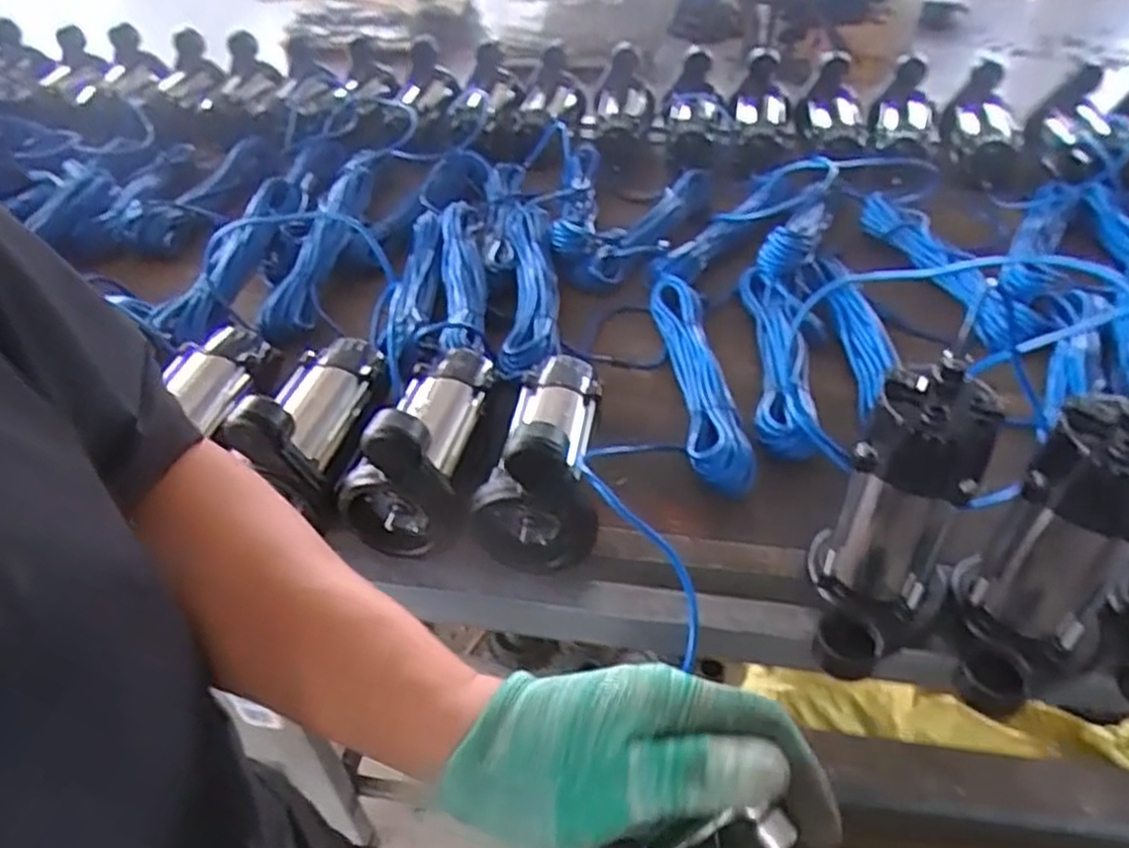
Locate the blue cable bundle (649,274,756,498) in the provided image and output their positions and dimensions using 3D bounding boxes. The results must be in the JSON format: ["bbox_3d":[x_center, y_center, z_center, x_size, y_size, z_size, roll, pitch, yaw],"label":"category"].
[{"bbox_3d":[0.158,-0.061,0.910,0.073,0.045,0.356,-2,42,-1],"label":"blue cable bundle"}]

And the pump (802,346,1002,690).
[{"bbox_3d":[0.264,0.082,0.618,0.104,0.225,0.143,20,46,21],"label":"pump"}]

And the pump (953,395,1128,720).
[{"bbox_3d":[0.376,0.107,0.585,0.112,0.225,0.143,32,52,31],"label":"pump"}]

